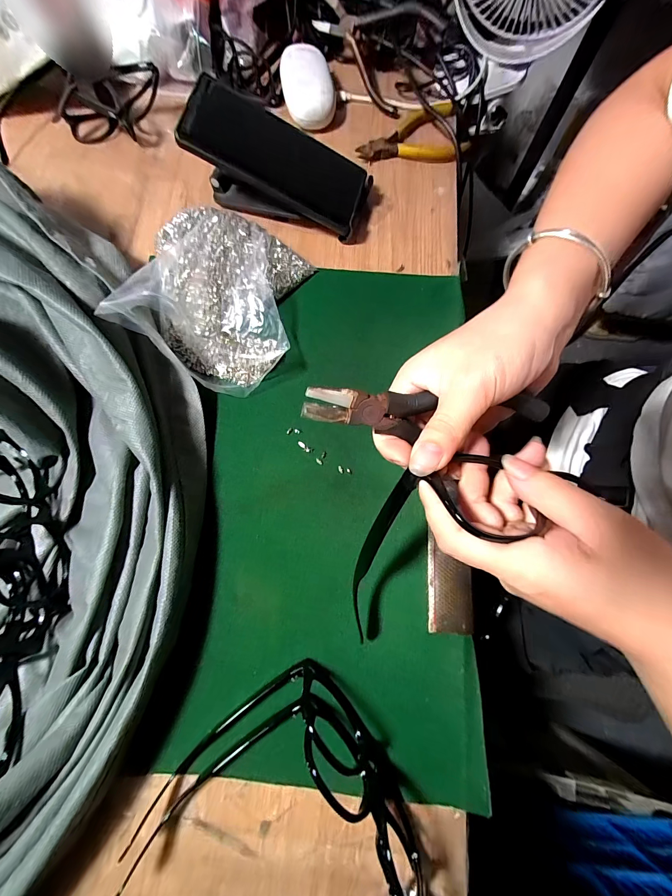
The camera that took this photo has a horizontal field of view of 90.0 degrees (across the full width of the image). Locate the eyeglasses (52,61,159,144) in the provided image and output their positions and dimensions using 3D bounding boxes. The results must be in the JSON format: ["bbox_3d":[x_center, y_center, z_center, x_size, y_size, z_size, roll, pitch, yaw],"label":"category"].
[{"bbox_3d":[-0.252,-0.375,0.361,0.120,0.043,0.075,17,77,4],"label":"eyeglasses"}]

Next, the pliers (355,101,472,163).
[{"bbox_3d":[0.083,-0.349,0.371,0.116,0.015,0.075,0,76,0],"label":"pliers"}]

